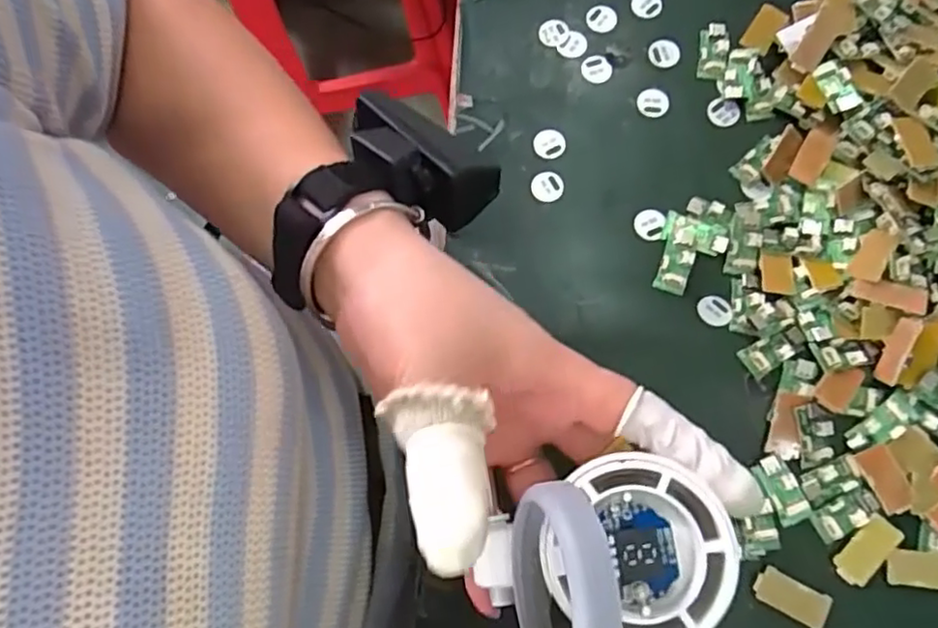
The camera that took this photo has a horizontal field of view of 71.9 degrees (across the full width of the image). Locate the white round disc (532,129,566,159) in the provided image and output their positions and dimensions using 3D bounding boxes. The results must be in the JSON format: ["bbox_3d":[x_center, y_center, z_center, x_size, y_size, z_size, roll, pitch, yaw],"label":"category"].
[{"bbox_3d":[0.044,-0.094,0.355,0.017,0.004,0.016,-1,77,4],"label":"white round disc"}]

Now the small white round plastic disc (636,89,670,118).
[{"bbox_3d":[0.104,-0.119,0.364,0.017,0.004,0.017,-1,77,4],"label":"small white round plastic disc"}]

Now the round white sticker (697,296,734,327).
[{"bbox_3d":[0.123,-0.002,0.325,0.017,0.004,0.016,-1,77,4],"label":"round white sticker"}]

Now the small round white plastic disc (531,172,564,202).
[{"bbox_3d":[0.042,-0.069,0.350,0.017,0.004,0.016,-1,77,4],"label":"small round white plastic disc"}]

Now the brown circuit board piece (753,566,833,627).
[{"bbox_3d":[0.146,0.129,0.292,0.033,0.004,0.016,27,80,10],"label":"brown circuit board piece"}]

